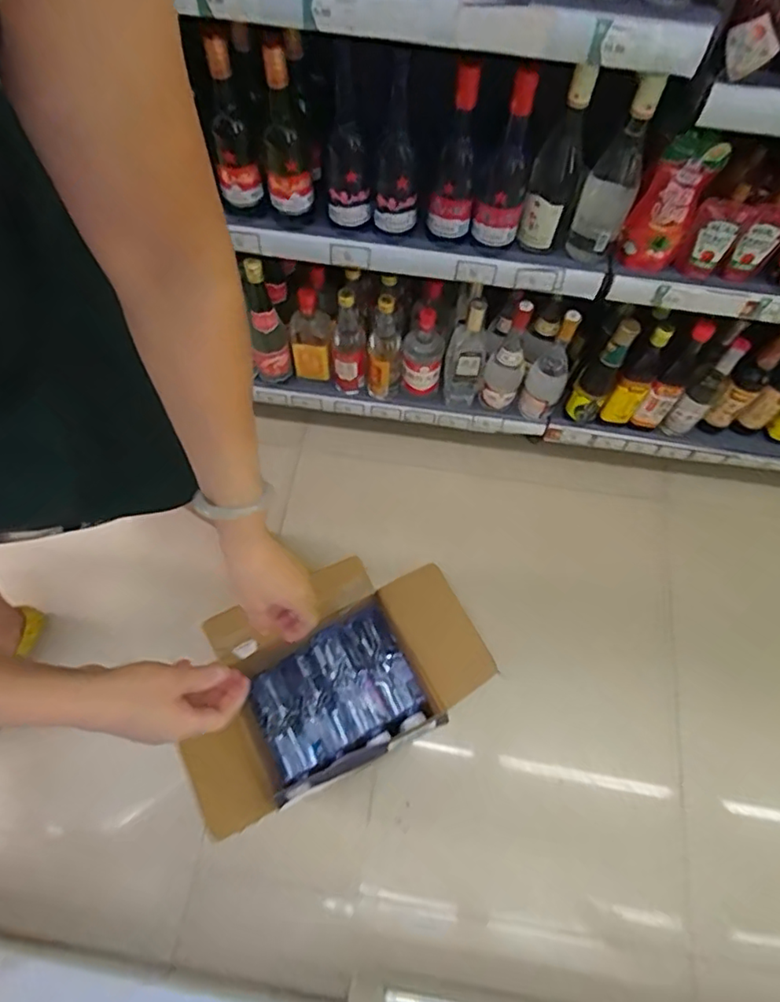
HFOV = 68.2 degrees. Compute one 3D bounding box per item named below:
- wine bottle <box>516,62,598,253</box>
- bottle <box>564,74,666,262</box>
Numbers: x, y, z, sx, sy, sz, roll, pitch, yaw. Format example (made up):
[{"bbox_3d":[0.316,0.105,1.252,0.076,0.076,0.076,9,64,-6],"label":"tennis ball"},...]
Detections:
[{"bbox_3d":[0.227,-0.456,0.781,0.062,0.237,0.055,19,66,8],"label":"wine bottle"},{"bbox_3d":[0.307,-0.444,0.785,0.073,0.246,0.057,19,66,8],"label":"bottle"}]

